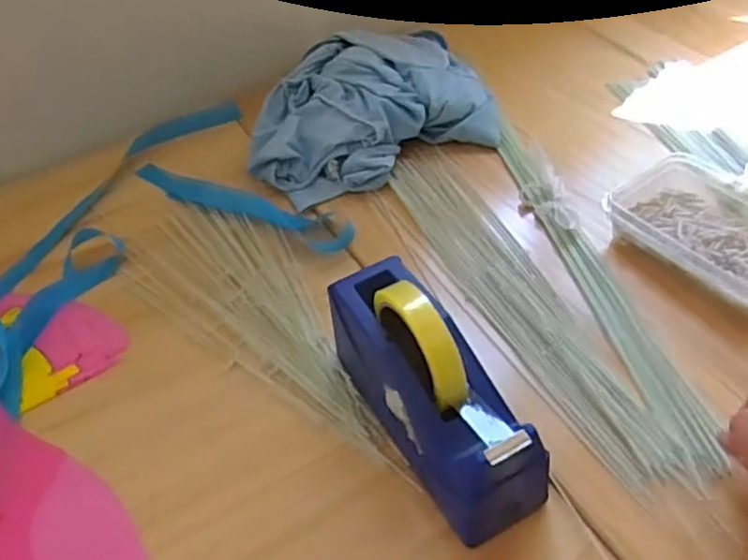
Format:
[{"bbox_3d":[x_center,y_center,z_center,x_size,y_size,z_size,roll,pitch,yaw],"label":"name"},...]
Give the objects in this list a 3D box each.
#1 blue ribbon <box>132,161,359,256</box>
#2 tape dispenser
[{"bbox_3d":[-0.149,-0.087,0.754,0.291,0.018,0.044,21,53,23],"label":"blue ribbon"},{"bbox_3d":[0.038,0.077,0.502,0.074,0.119,0.200,-25,50,-17],"label":"tape dispenser"}]

